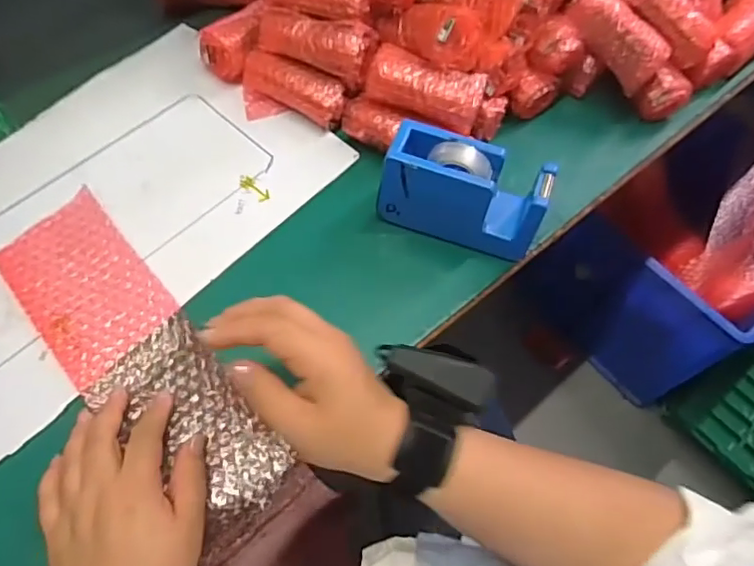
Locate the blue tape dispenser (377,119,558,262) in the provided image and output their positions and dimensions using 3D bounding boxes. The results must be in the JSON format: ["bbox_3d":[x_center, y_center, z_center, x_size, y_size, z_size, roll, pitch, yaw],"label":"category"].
[{"bbox_3d":[0.071,-0.073,0.460,0.130,0.074,0.054,20,62,8],"label":"blue tape dispenser"}]

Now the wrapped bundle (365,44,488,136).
[{"bbox_3d":[0.042,-0.170,0.490,0.099,0.034,0.045,19,62,8],"label":"wrapped bundle"}]

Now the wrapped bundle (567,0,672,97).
[{"bbox_3d":[0.222,-0.228,0.519,0.100,0.041,0.039,44,66,-4],"label":"wrapped bundle"}]

